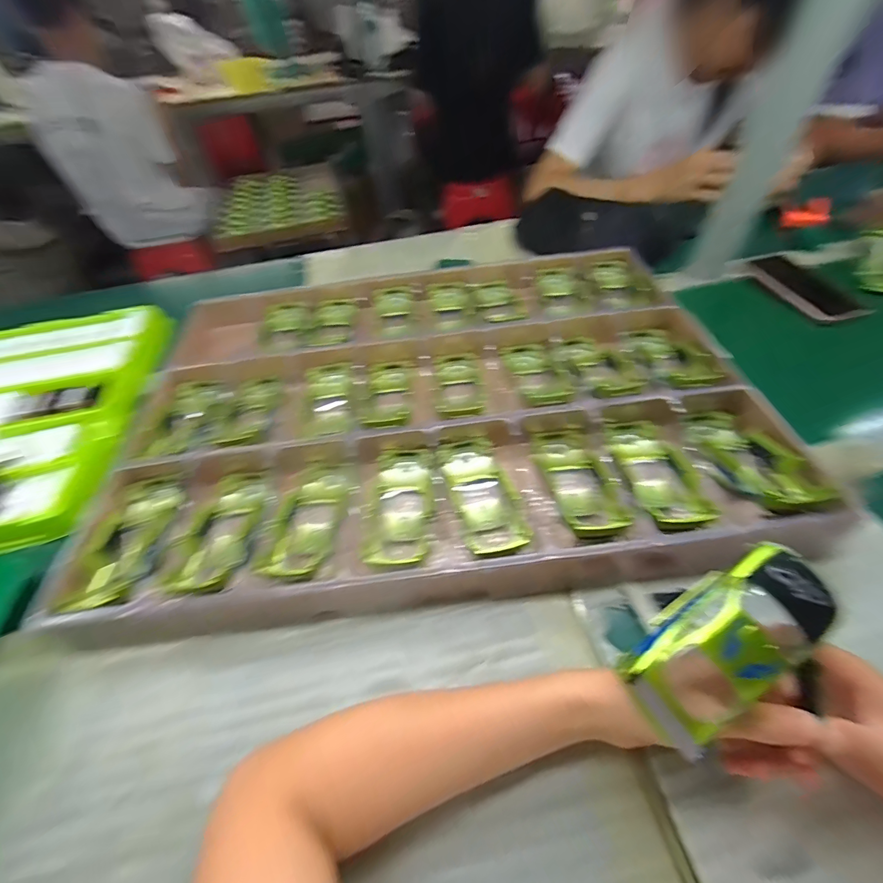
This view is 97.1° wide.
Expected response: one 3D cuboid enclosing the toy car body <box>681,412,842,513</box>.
[{"bbox_3d":[0.284,0.016,0.366,0.052,0.030,0.140,-8,34,-2],"label":"toy car body"}]

